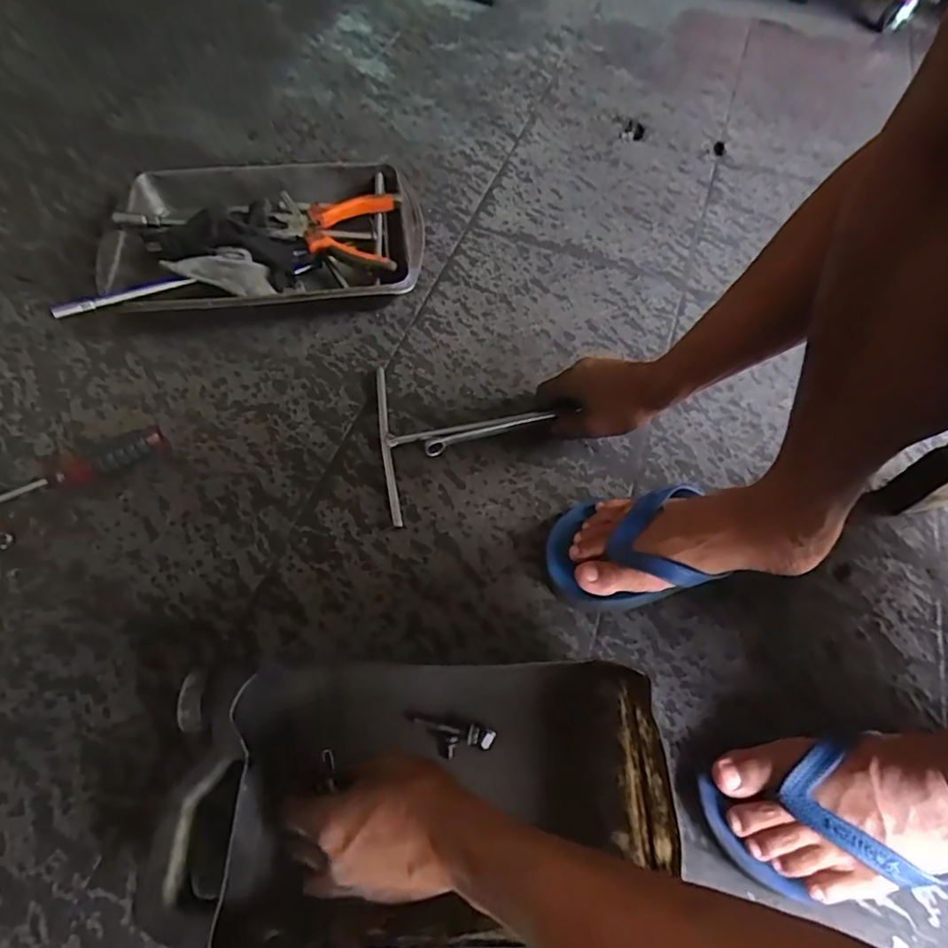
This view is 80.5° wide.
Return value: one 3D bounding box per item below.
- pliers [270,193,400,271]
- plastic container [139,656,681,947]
[{"bbox_3d":[-0.171,-0.308,0.700,0.148,0.042,0.108,3,61,-1],"label":"pliers"},{"bbox_3d":[-0.039,0.220,0.397,0.324,0.091,0.180,-4,61,-7],"label":"plastic container"}]

